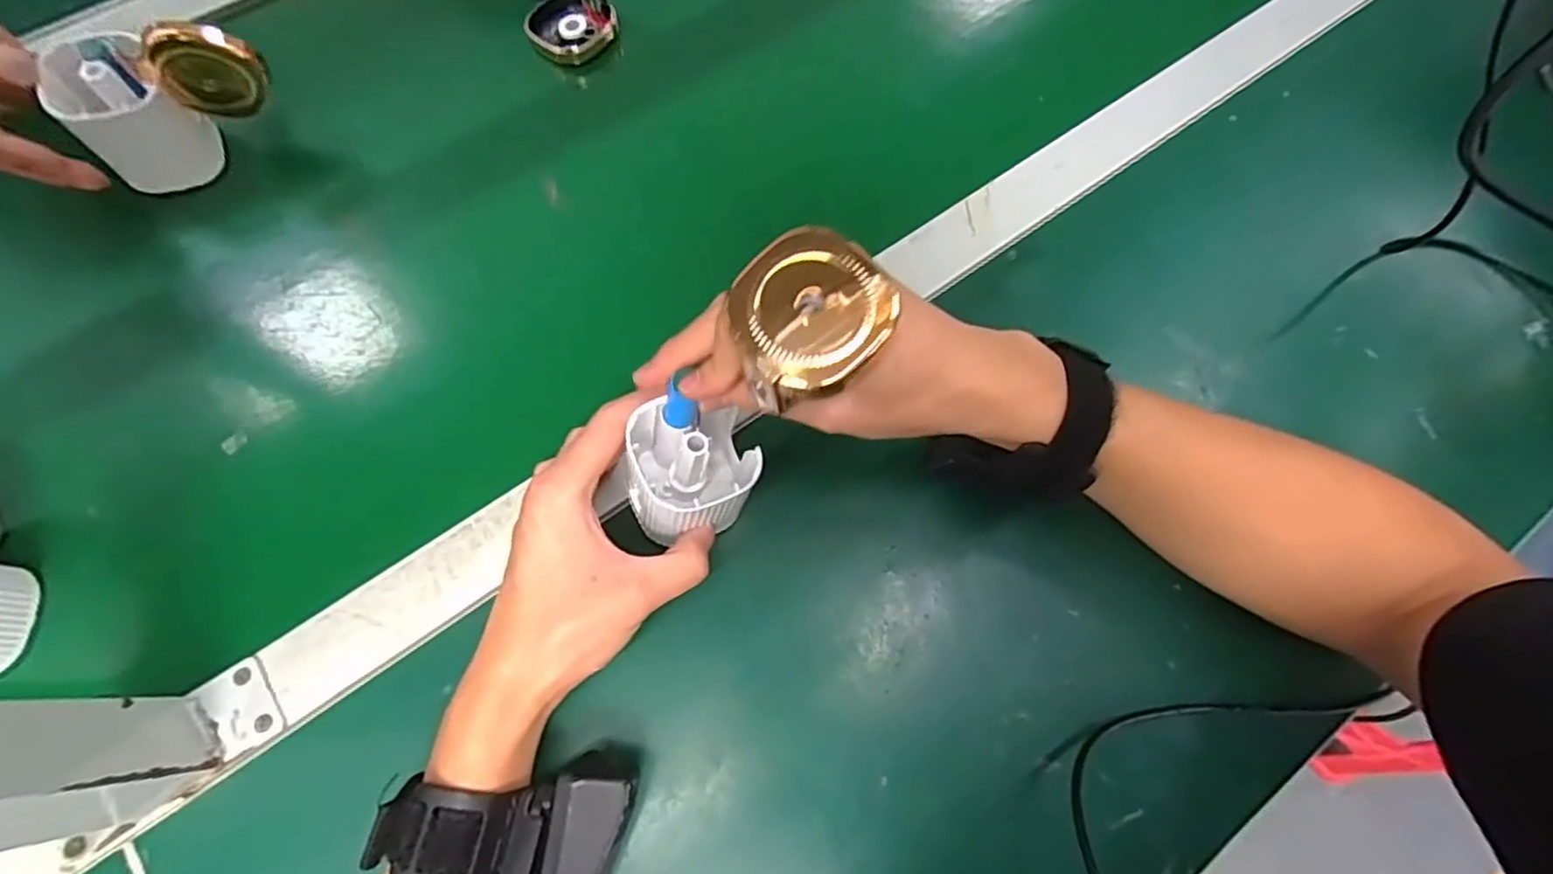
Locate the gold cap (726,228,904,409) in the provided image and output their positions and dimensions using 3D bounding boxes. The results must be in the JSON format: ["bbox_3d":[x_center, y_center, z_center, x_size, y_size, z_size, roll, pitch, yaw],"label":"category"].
[{"bbox_3d":[0.011,-0.042,0.241,0.052,0.018,0.051,-37,80,0],"label":"gold cap"}]

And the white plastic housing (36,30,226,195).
[{"bbox_3d":[-0.362,-0.181,0.400,0.055,0.073,0.049,-39,76,-14],"label":"white plastic housing"}]

